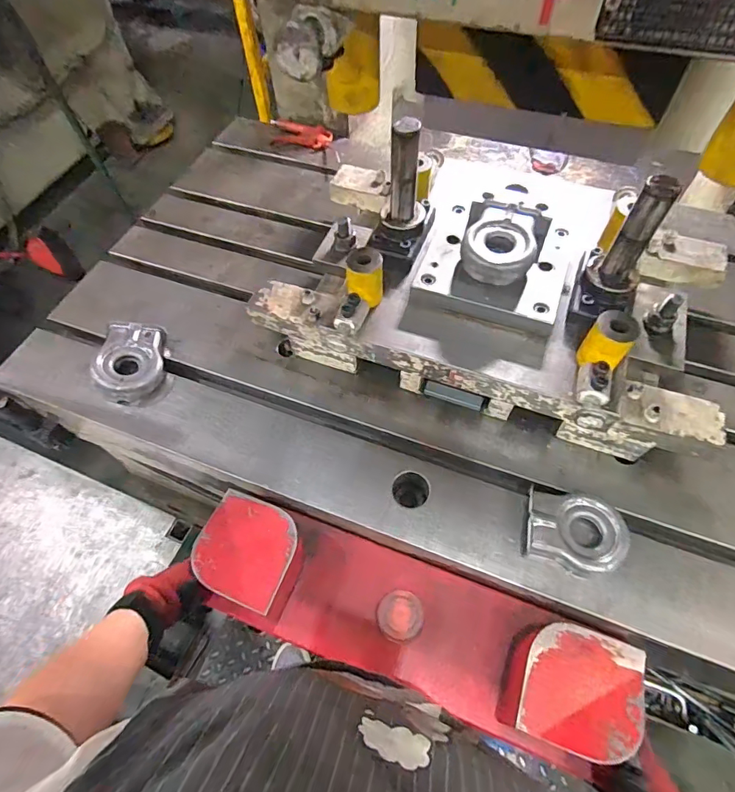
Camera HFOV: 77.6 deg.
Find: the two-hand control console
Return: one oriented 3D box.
[{"bbox_3d":[0.042,0.268,0.559,0.506,0.099,0.142,18,60,12],"label":"two-hand control console"}]

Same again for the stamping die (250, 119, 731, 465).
[{"bbox_3d":[0.174,-0.170,0.656,0.641,0.263,0.364,16,60,11],"label":"stamping die"}]

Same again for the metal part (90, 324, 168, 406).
[{"bbox_3d":[-0.374,-0.054,0.722,0.099,0.051,0.124,-10,58,-4],"label":"metal part"}]

